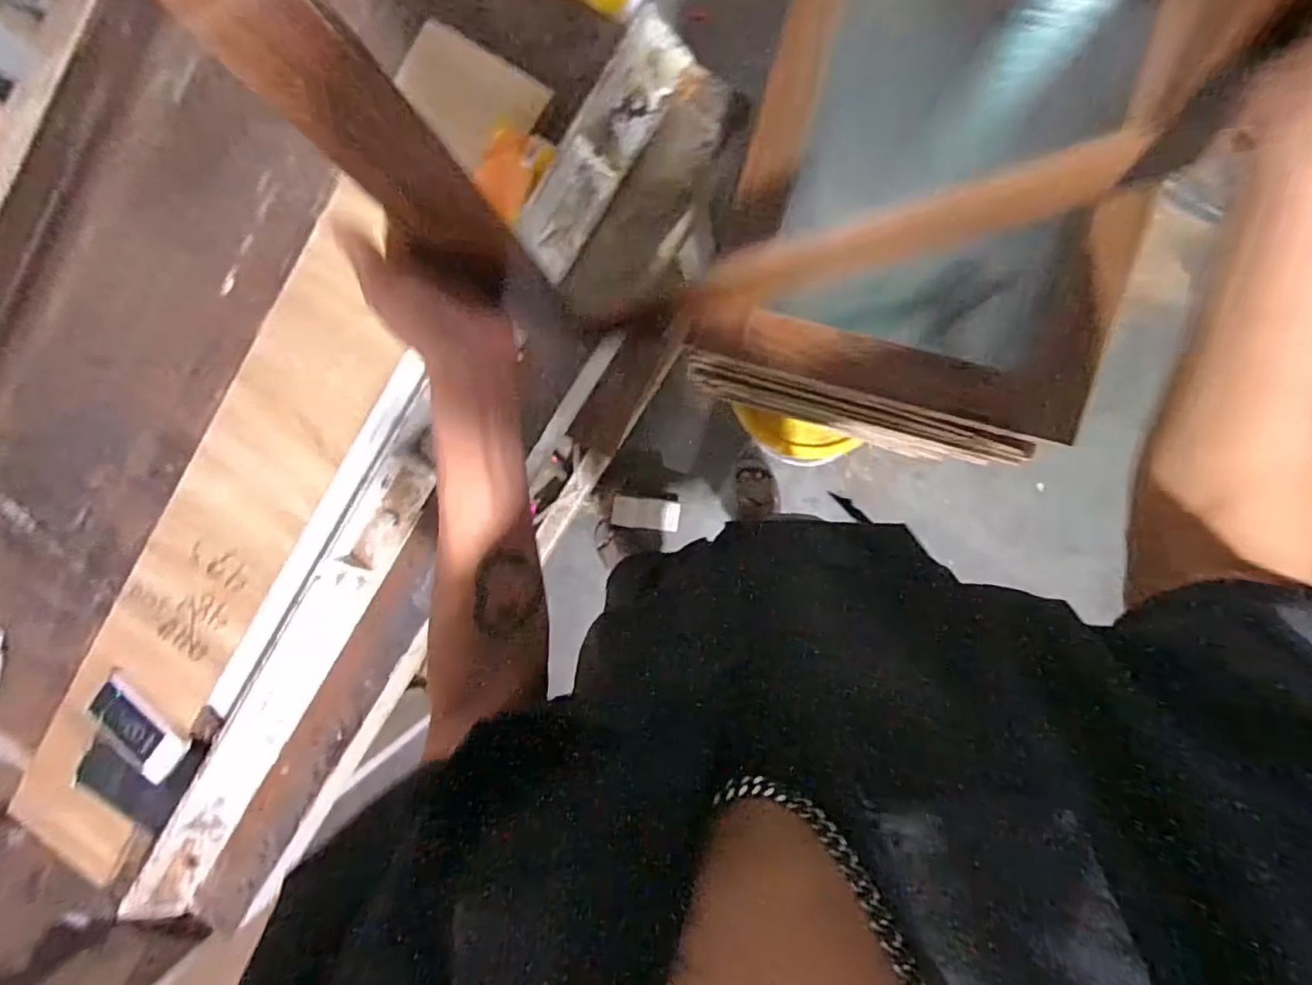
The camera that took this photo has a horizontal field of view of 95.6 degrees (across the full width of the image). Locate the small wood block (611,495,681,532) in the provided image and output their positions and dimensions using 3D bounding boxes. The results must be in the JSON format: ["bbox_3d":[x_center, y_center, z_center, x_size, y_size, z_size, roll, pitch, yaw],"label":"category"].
[{"bbox_3d":[-0.022,0.052,1.427,0.160,0.033,0.072,7,95,-9],"label":"small wood block"}]

